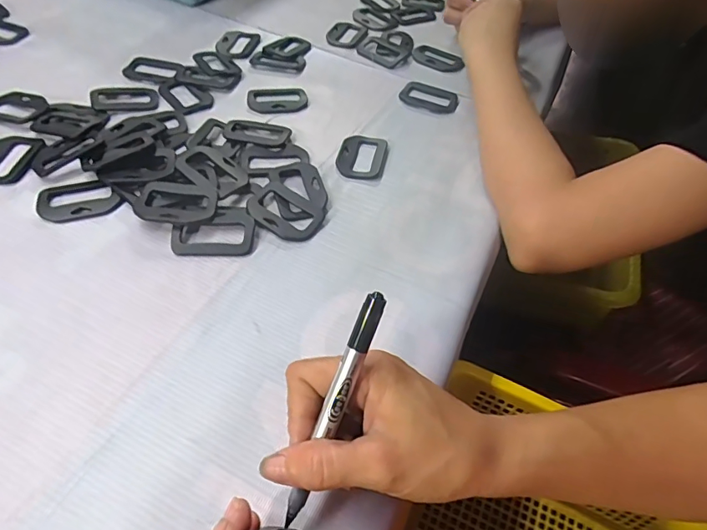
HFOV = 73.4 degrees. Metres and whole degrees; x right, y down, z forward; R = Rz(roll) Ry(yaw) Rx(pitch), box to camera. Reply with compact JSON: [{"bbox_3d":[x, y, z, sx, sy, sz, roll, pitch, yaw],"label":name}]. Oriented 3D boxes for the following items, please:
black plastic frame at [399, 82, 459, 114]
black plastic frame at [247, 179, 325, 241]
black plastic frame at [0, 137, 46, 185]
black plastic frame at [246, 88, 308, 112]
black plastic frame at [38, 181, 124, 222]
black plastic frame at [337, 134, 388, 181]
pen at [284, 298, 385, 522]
[{"bbox_3d":[0.083,-0.183,0.516,0.060,0.009,0.040,16,51,7],"label":"black plastic frame"},{"bbox_3d":[-0.057,-0.045,0.383,0.061,0.011,0.044,30,54,18],"label":"black plastic frame"},{"bbox_3d":[-0.297,-0.092,0.405,0.046,0.004,0.061,7,50,0],"label":"black plastic frame"},{"bbox_3d":[-0.078,-0.171,0.490,0.062,0.004,0.043,-5,51,-10],"label":"black plastic frame"},{"bbox_3d":[-0.218,-0.052,0.378,0.061,0.007,0.037,-10,52,-14],"label":"black plastic frame"},{"bbox_3d":[0.008,-0.101,0.443,0.044,0.005,0.064,10,50,3],"label":"black plastic frame"},{"bbox_3d":[-0.010,0.071,0.224,0.010,0.123,0.010,23,12,13],"label":"pen"}]

